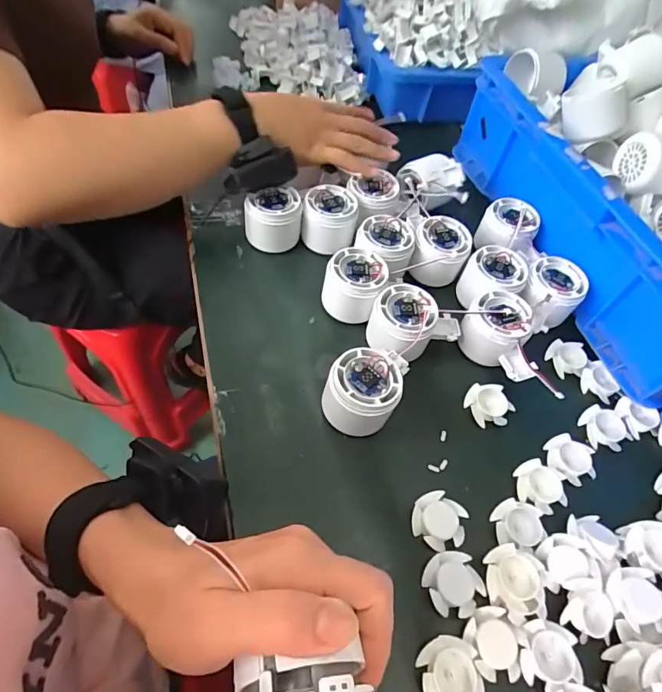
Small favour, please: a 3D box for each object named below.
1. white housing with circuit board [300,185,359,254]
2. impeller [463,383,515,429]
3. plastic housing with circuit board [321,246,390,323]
[{"bbox_3d":[-0.001,-0.136,0.481,0.053,0.049,0.057,10,56,1],"label":"white housing with circuit board"},{"bbox_3d":[0.142,0.053,0.401,0.039,0.011,0.038,-2,57,-8],"label":"impeller"},{"bbox_3d":[0.024,-0.061,0.430,0.054,0.046,0.057,2,57,-4],"label":"plastic housing with circuit board"}]

